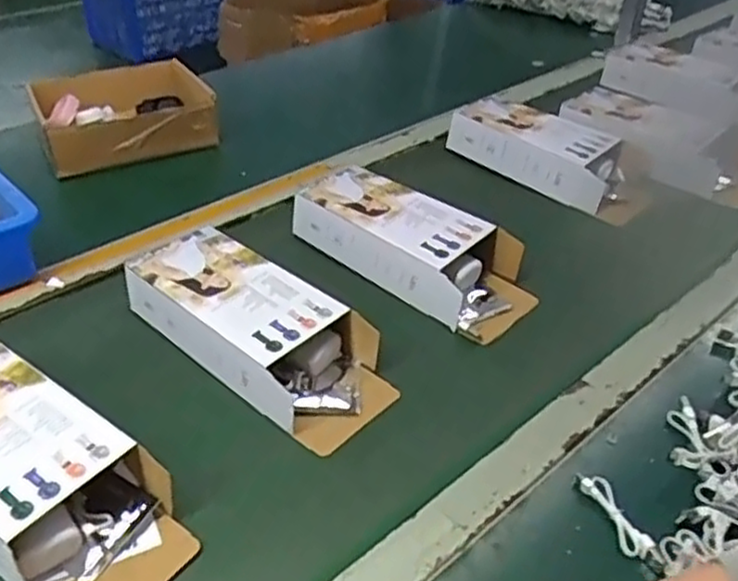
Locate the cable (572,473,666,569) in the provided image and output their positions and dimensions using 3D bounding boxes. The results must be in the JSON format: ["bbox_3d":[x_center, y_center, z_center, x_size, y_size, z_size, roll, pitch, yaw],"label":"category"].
[{"bbox_3d":[0.173,0.156,0.500,0.021,0.013,0.081,-9,37,-16],"label":"cable"}]

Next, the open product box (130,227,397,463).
[{"bbox_3d":[-0.093,0.033,0.628,0.250,0.061,0.103,27,42,29],"label":"open product box"}]

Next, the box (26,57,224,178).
[{"bbox_3d":[-0.326,-0.241,0.971,0.213,0.070,0.186,-10,37,-17],"label":"box"}]

